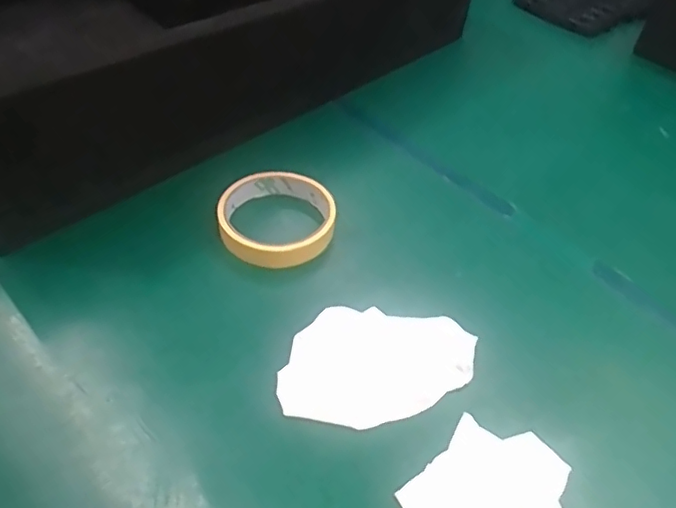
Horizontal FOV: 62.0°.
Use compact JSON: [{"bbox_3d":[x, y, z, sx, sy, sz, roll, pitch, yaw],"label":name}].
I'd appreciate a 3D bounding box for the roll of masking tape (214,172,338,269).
[{"bbox_3d":[-0.047,-0.028,0.434,0.087,0.024,0.083,2,48,-2],"label":"roll of masking tape"}]

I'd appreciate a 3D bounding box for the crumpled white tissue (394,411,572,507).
[{"bbox_3d":[0.089,0.131,0.301,0.090,0.016,0.080,28,52,20],"label":"crumpled white tissue"}]

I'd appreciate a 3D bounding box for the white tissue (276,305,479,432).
[{"bbox_3d":[0.025,0.067,0.352,0.122,0.016,0.070,-5,49,-8],"label":"white tissue"}]

